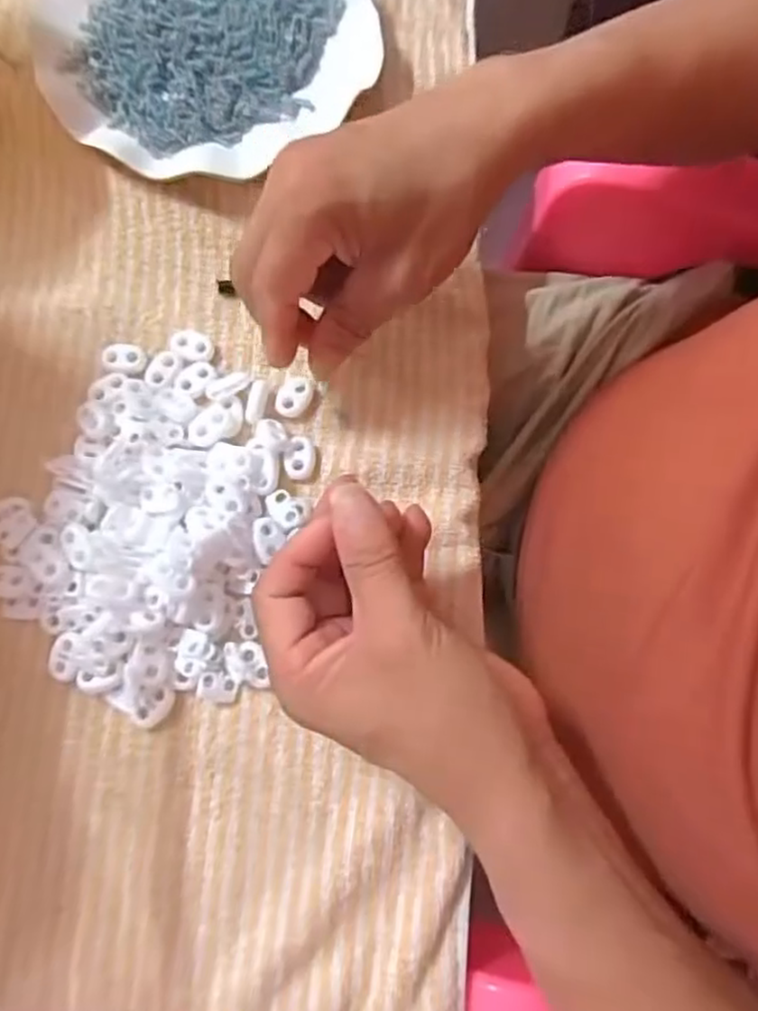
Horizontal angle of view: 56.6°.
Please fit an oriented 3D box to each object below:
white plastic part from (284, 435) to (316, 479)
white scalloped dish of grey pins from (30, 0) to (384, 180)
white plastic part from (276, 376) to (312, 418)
[{"bbox_3d":[-0.038,-0.023,0.344,0.015,0.006,0.022,3,76,-1],"label":"white plastic part"},{"bbox_3d":[-0.094,-0.261,0.387,0.181,0.019,0.169,0,76,-1],"label":"white scalloped dish of grey pins"},{"bbox_3d":[-0.042,-0.054,0.353,0.016,0.004,0.021,27,77,5],"label":"white plastic part"}]

